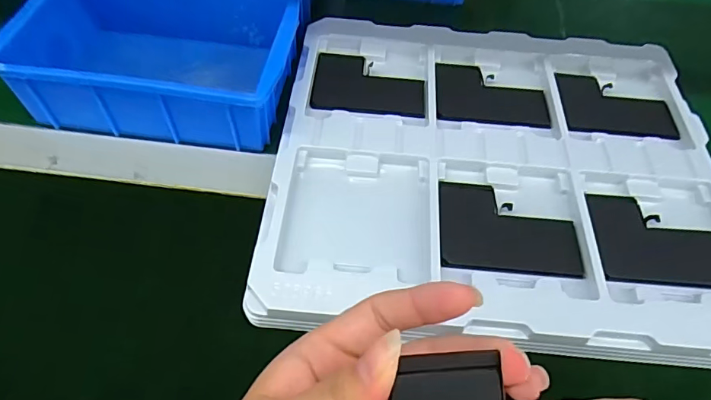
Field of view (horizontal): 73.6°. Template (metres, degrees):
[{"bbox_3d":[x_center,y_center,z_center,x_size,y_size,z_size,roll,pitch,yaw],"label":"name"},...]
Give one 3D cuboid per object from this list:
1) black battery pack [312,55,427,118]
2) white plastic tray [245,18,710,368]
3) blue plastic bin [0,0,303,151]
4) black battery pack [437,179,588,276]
[{"bbox_3d":[0.011,-0.097,0.397,0.091,0.010,0.068,4,58,-1],"label":"black battery pack"},{"bbox_3d":[0.105,-0.037,0.350,0.316,0.021,0.287,5,58,0],"label":"white plastic tray"},{"bbox_3d":[-0.155,-0.119,0.395,0.202,0.076,0.144,8,59,2],"label":"blue plastic bin"},{"bbox_3d":[0.101,0.019,0.319,0.089,0.011,0.064,5,58,0],"label":"black battery pack"}]

